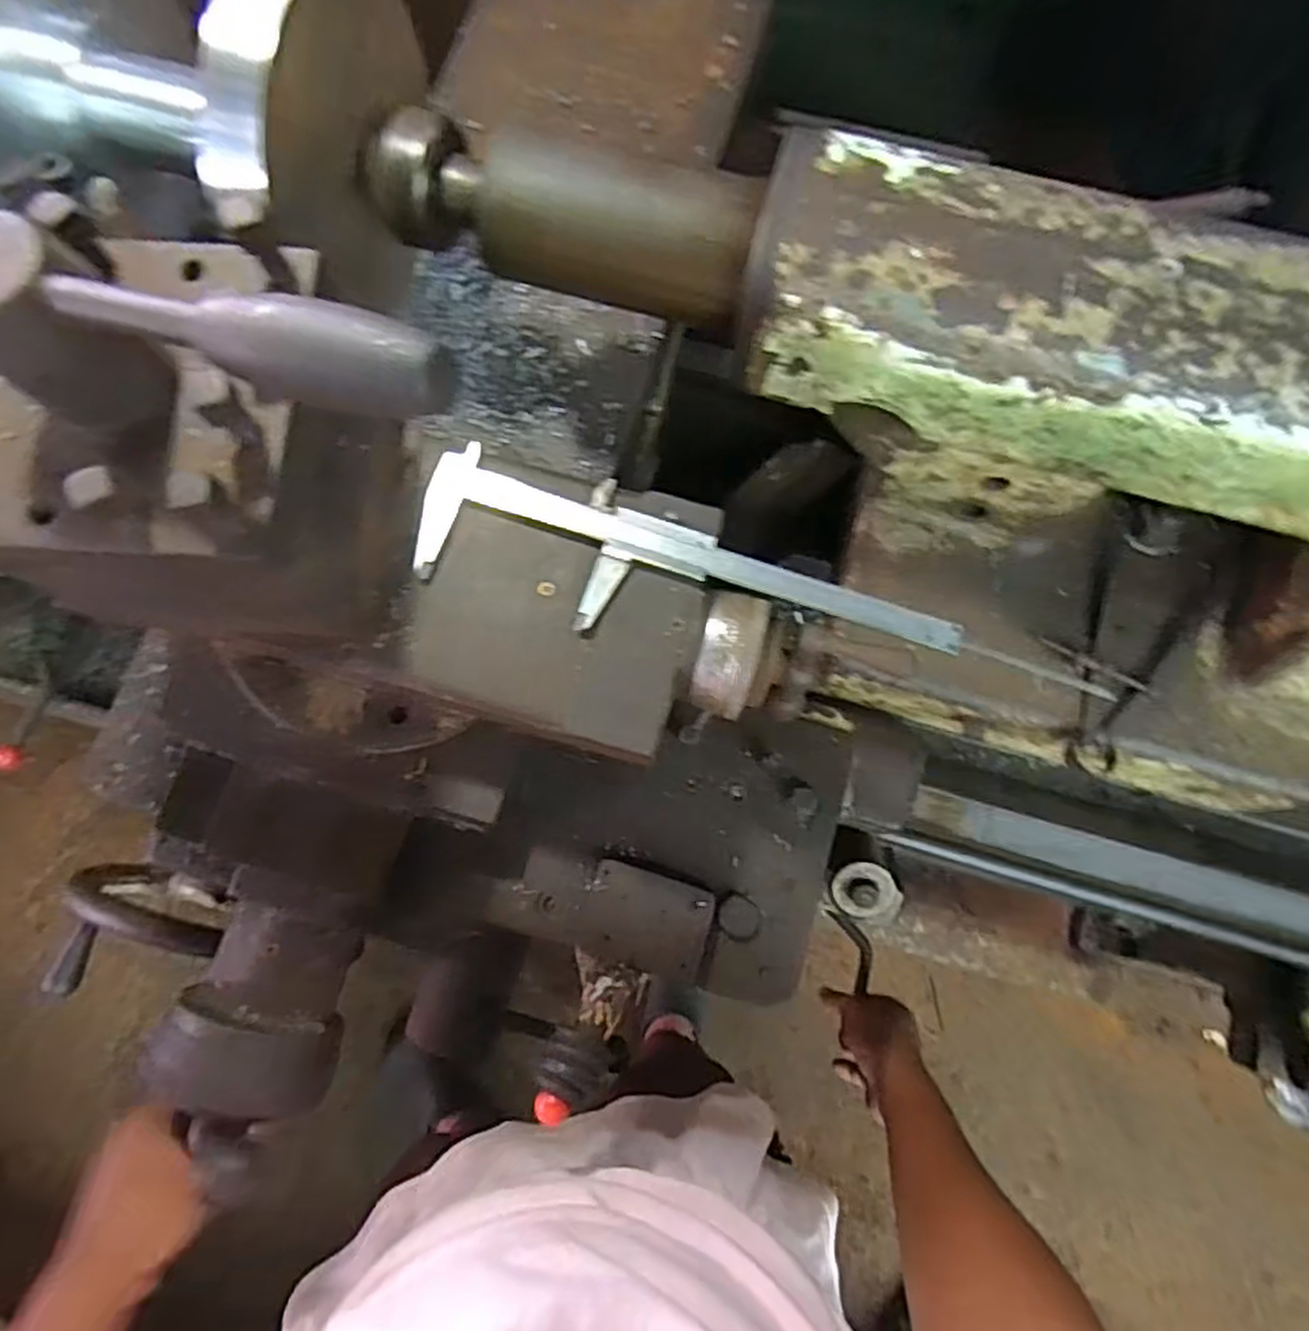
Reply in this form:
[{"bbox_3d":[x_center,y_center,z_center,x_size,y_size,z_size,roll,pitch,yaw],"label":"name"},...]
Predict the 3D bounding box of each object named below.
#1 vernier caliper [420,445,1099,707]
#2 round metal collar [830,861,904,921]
[{"bbox_3d":[0.046,-0.033,0.405,0.352,0.009,0.073,18,77,5],"label":"vernier caliper"},{"bbox_3d":[0.161,0.171,0.591,0.052,0.024,0.040,20,78,5],"label":"round metal collar"}]

